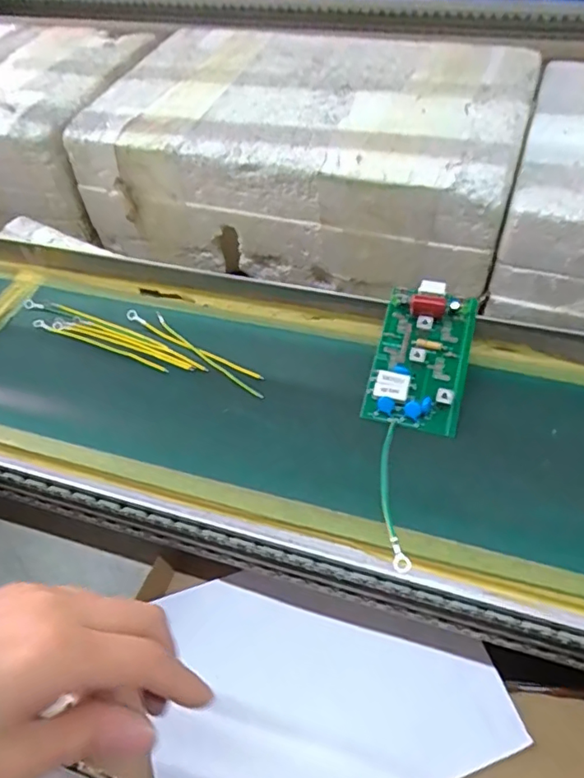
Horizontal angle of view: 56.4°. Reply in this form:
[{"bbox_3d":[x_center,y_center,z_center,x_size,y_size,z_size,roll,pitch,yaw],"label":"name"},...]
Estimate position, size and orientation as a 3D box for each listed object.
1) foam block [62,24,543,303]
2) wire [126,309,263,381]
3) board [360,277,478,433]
[{"bbox_3d":[0.034,-0.275,0.619,0.426,0.126,0.288,16,56,16],"label":"foam block"},{"bbox_3d":[-0.081,-0.035,0.436,0.135,0.008,0.008,25,59,22],"label":"wire"},{"bbox_3d":[0.095,-0.026,0.392,0.066,0.020,0.113,12,70,11],"label":"board"}]

